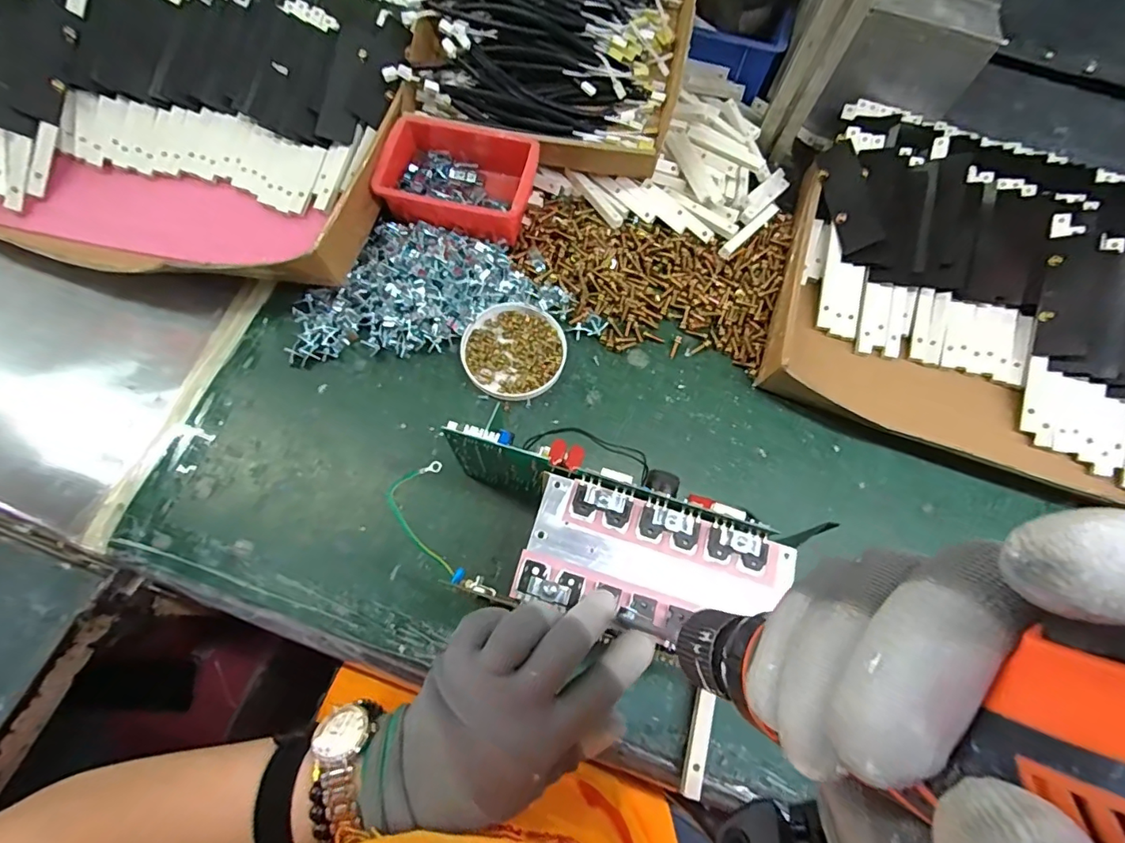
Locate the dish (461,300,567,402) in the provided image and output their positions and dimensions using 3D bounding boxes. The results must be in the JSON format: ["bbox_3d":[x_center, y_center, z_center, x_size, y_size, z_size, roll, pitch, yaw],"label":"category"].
[{"bbox_3d":[-0.047,-0.069,0.495,0.098,0.013,0.095,2,70,-4],"label":"dish"}]

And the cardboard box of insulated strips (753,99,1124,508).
[{"bbox_3d":[0.445,-0.136,0.514,0.425,0.079,0.369,18,70,2],"label":"cardboard box of insulated strips"}]

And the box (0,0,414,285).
[{"bbox_3d":[-0.383,-0.326,0.524,0.438,0.118,0.375,12,69,0],"label":"box"}]

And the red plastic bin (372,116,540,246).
[{"bbox_3d":[-0.102,-0.252,0.519,0.152,0.051,0.112,10,70,-1],"label":"red plastic bin"}]

